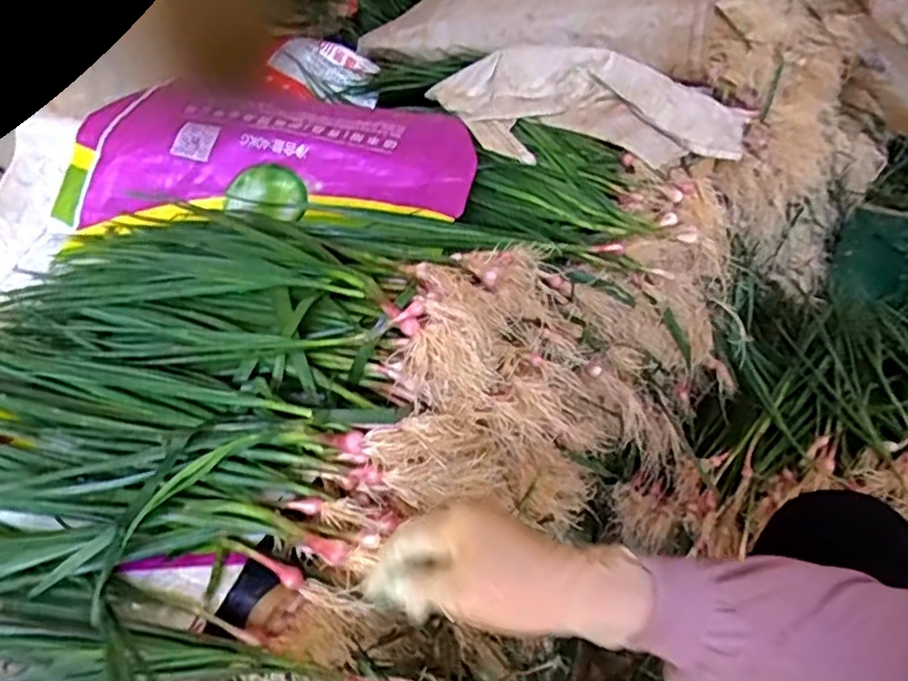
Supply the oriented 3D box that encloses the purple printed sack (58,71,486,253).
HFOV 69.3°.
[{"bbox_3d":[-0.246,-0.244,0.876,0.551,0.100,0.248,3,41,7],"label":"purple printed sack"}]

